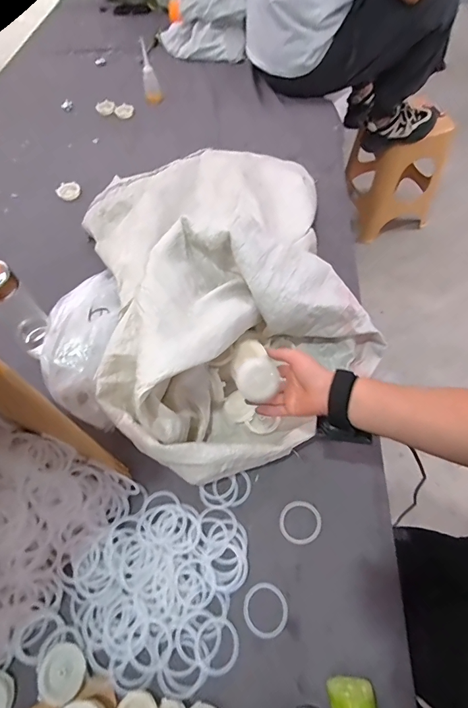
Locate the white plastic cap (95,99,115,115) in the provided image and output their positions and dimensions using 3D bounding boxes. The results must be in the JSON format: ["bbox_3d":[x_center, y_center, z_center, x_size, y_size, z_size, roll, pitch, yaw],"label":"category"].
[{"bbox_3d":[-0.403,-0.775,1.192,0.057,0.024,0.047,-18,59,-7],"label":"white plastic cap"}]

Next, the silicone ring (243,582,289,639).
[{"bbox_3d":[0.042,0.332,0.491,0.056,0.005,0.060,-2,58,3],"label":"silicone ring"}]

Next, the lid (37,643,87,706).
[{"bbox_3d":[-0.209,0.386,0.459,0.055,0.013,0.057,-2,58,3],"label":"lid"}]

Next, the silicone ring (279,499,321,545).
[{"bbox_3d":[0.094,0.240,0.540,0.059,0.004,0.057,-2,58,3],"label":"silicone ring"}]

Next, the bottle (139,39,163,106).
[{"bbox_3d":[-0.266,-0.881,1.181,0.056,0.141,0.059,-14,58,-5],"label":"bottle"}]

